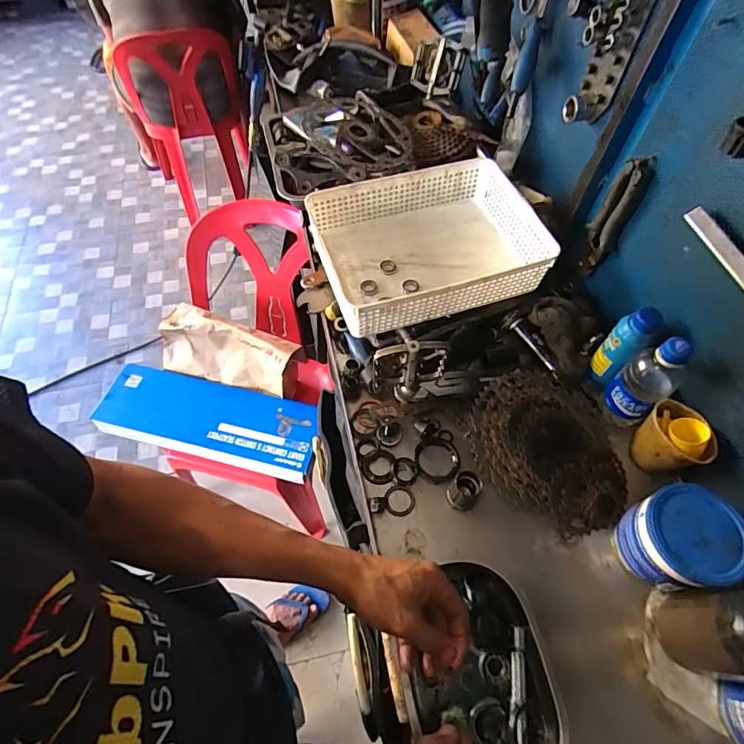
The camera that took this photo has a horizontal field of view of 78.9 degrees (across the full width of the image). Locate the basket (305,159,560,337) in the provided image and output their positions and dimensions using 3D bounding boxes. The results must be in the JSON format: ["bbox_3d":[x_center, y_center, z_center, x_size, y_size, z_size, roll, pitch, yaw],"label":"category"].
[{"bbox_3d":[0.088,-0.203,0.723,0.331,0.089,0.253,-15,59,-11],"label":"basket"}]

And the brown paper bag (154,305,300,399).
[{"bbox_3d":[-0.340,-0.047,1.071,0.331,0.167,0.065,14,33,7],"label":"brown paper bag"}]

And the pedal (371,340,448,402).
[{"bbox_3d":[0.049,-0.003,0.603,0.094,0.129,0.035,2,58,0],"label":"pedal"}]

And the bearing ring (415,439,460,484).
[{"bbox_3d":[0.089,0.116,0.609,0.058,0.012,0.064,6,58,2],"label":"bearing ring"}]

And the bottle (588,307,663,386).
[{"bbox_3d":[0.332,-0.029,0.610,0.043,0.133,0.042,1,58,-1],"label":"bottle"}]

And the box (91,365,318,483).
[{"bbox_3d":[-0.371,0.109,1.048,0.504,0.038,0.186,11,58,5],"label":"box"}]

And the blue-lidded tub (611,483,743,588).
[{"bbox_3d":[0.346,0.194,0.520,0.095,0.106,0.098,1,58,-1],"label":"blue-lidded tub"}]

